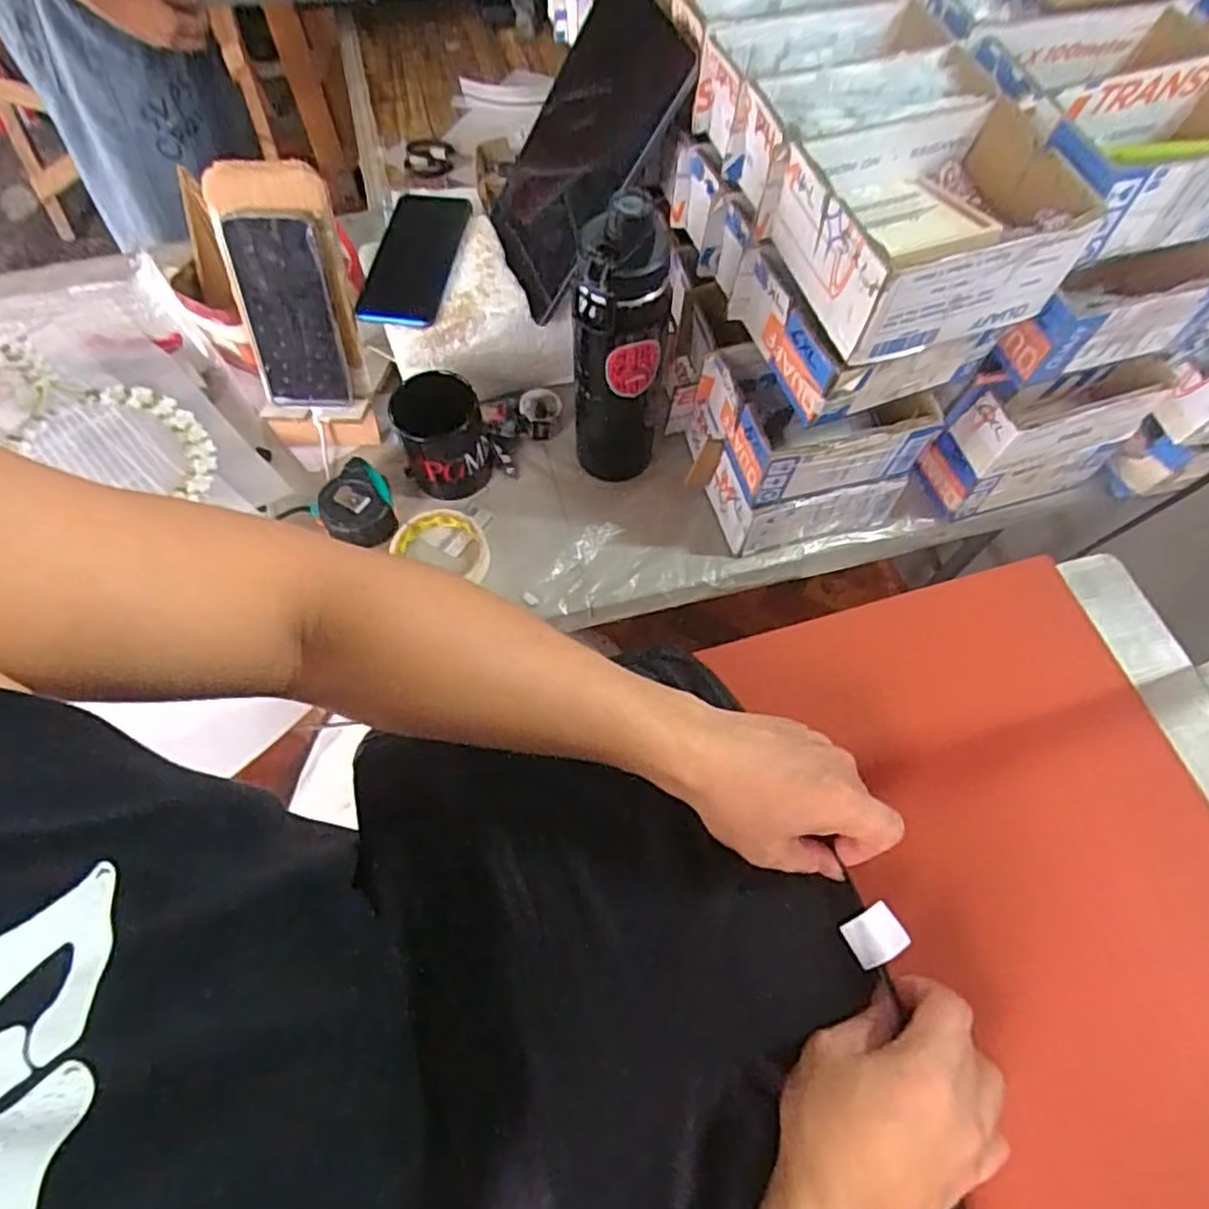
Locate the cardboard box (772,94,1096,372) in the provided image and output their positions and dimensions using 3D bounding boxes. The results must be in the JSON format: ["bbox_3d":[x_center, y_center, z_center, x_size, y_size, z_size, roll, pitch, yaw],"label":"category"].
[{"bbox_3d":[0.220,-0.258,0.493,0.175,0.074,0.137,-17,66,-9],"label":"cardboard box"}]

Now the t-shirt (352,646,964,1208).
[{"bbox_3d":[0.015,0.243,0.413,0.276,0.039,0.410,-14,66,-8],"label":"t-shirt"}]

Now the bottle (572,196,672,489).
[{"bbox_3d":[0.013,-0.223,0.632,0.077,0.285,0.087,3,64,0],"label":"bottle"}]

